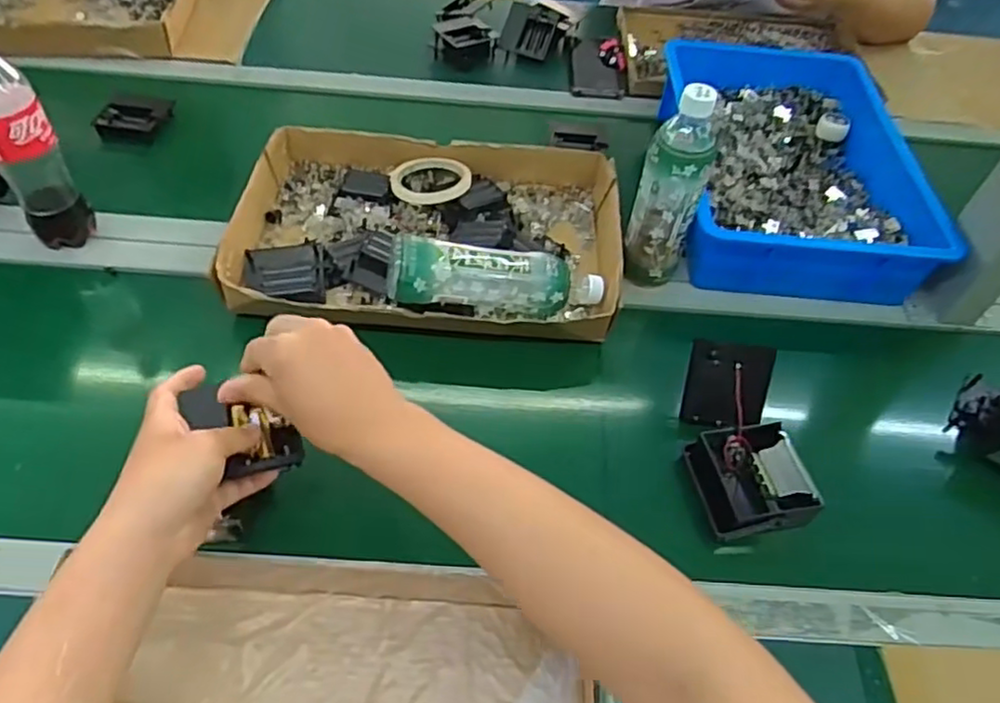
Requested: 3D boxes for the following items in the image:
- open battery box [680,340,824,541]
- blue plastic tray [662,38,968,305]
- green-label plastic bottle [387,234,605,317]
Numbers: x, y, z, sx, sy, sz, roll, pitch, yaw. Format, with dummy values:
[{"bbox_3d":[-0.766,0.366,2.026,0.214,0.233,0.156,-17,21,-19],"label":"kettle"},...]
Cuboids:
[{"bbox_3d":[0.216,0.076,0.599,0.088,0.060,0.166,-2,52,-6],"label":"open battery box"},{"bbox_3d":[0.356,-0.242,0.842,0.280,0.085,0.422,7,51,1],"label":"blue plastic tray"},{"bbox_3d":[0.001,-0.074,0.669,0.218,0.059,0.060,4,50,-20],"label":"green-label plastic bottle"}]

